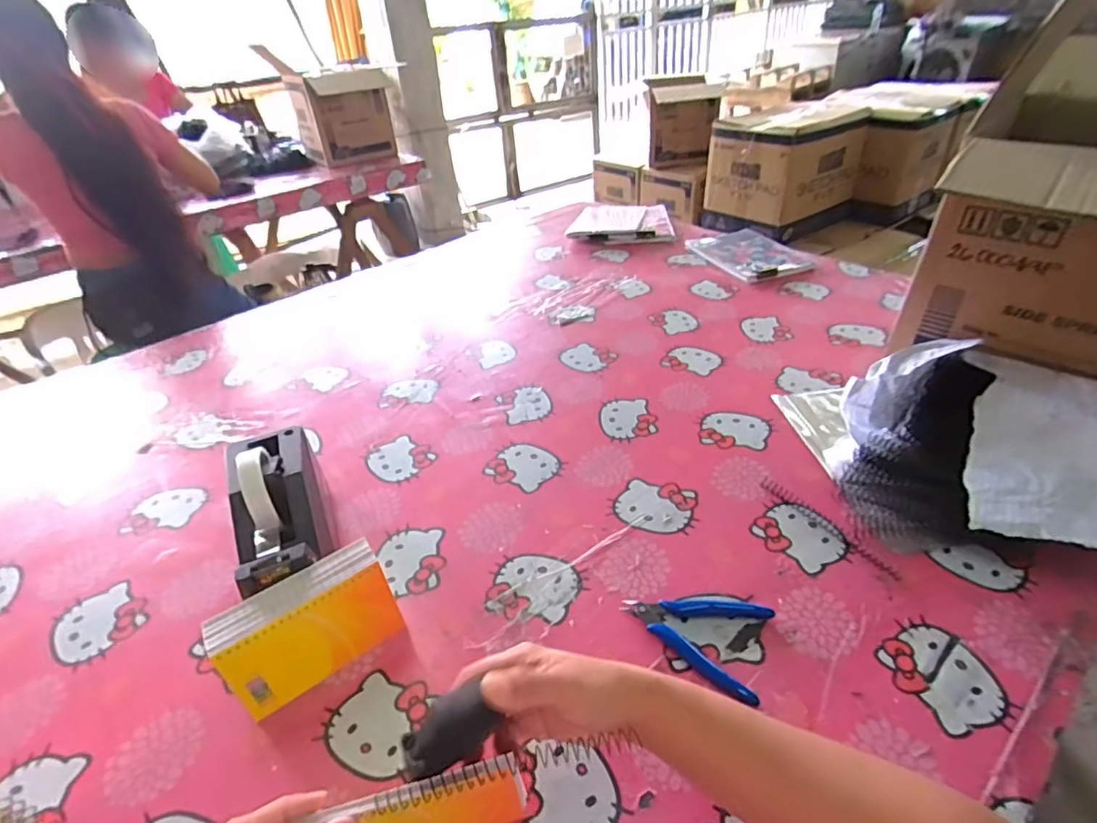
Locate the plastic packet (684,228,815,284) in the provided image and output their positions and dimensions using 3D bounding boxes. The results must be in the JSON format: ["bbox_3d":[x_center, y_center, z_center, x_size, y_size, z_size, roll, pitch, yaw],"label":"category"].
[{"bbox_3d":[0.402,-0.324,1.124,0.167,0.022,0.251,-14,38,-12],"label":"plastic packet"}]

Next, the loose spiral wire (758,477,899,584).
[{"bbox_3d":[0.276,0.113,0.555,0.013,0.007,0.156,-22,40,-22],"label":"loose spiral wire"}]

